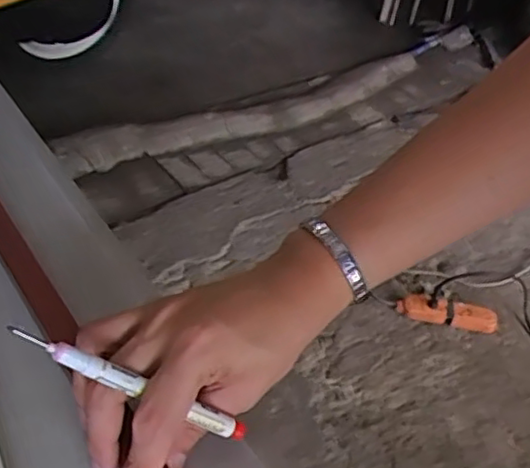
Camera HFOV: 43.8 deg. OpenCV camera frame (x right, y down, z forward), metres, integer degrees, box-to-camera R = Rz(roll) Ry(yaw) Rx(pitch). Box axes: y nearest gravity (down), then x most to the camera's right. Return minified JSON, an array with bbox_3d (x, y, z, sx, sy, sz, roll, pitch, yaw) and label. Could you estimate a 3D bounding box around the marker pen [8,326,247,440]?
[{"bbox_3d":[-0.062,0.073,0.322,0.130,0.009,0.010,32,33,-25],"label":"marker pen"}]

